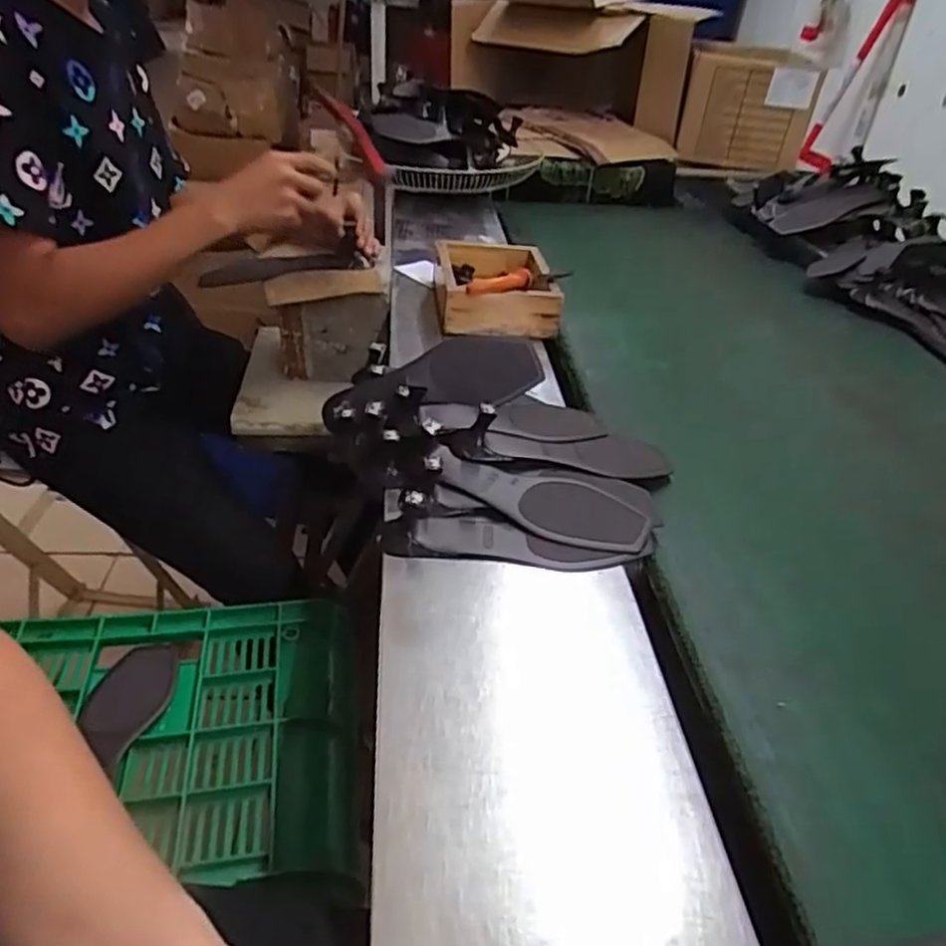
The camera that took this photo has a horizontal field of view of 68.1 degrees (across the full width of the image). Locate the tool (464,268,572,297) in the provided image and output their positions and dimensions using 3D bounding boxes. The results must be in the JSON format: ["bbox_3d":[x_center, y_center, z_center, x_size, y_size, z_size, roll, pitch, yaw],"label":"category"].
[{"bbox_3d":[0.057,-0.240,0.880,0.135,0.024,0.026,-10,39,-20],"label":"tool"}]

